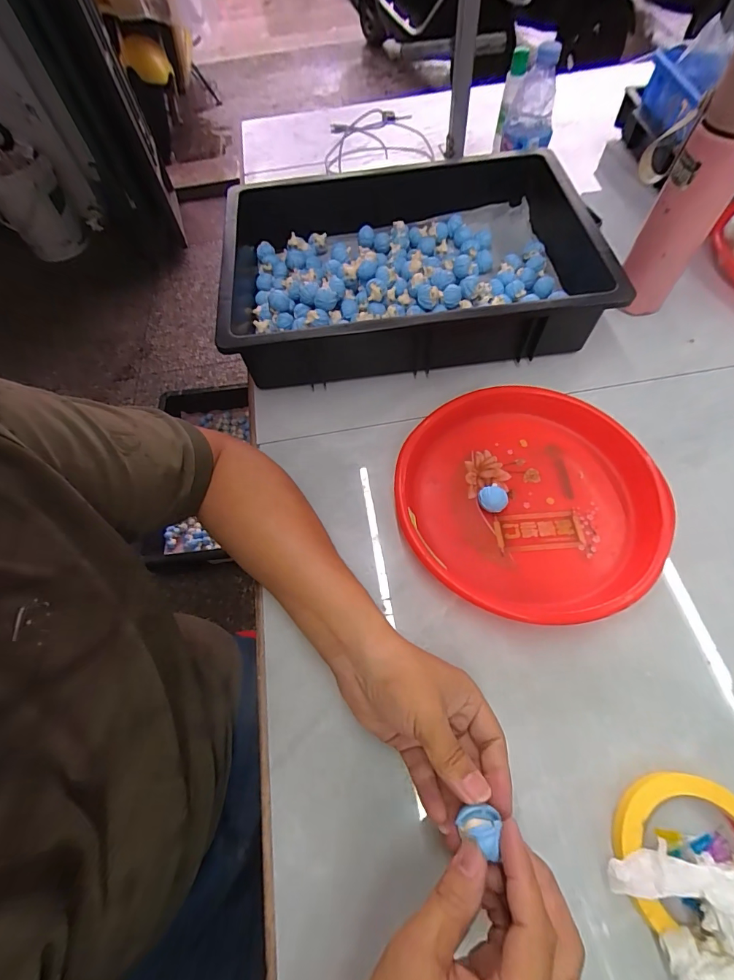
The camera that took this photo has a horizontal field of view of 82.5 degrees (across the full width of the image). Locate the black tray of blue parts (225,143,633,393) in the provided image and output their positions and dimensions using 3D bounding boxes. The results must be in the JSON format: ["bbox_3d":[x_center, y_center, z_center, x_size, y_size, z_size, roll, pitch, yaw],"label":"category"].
[{"bbox_3d":[0.052,-0.289,0.556,0.459,0.099,0.315,-9,61,-1],"label":"black tray of blue parts"}]

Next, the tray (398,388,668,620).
[{"bbox_3d":[0.160,0.006,0.427,0.253,0.036,0.244,-2,61,3],"label":"tray"}]

